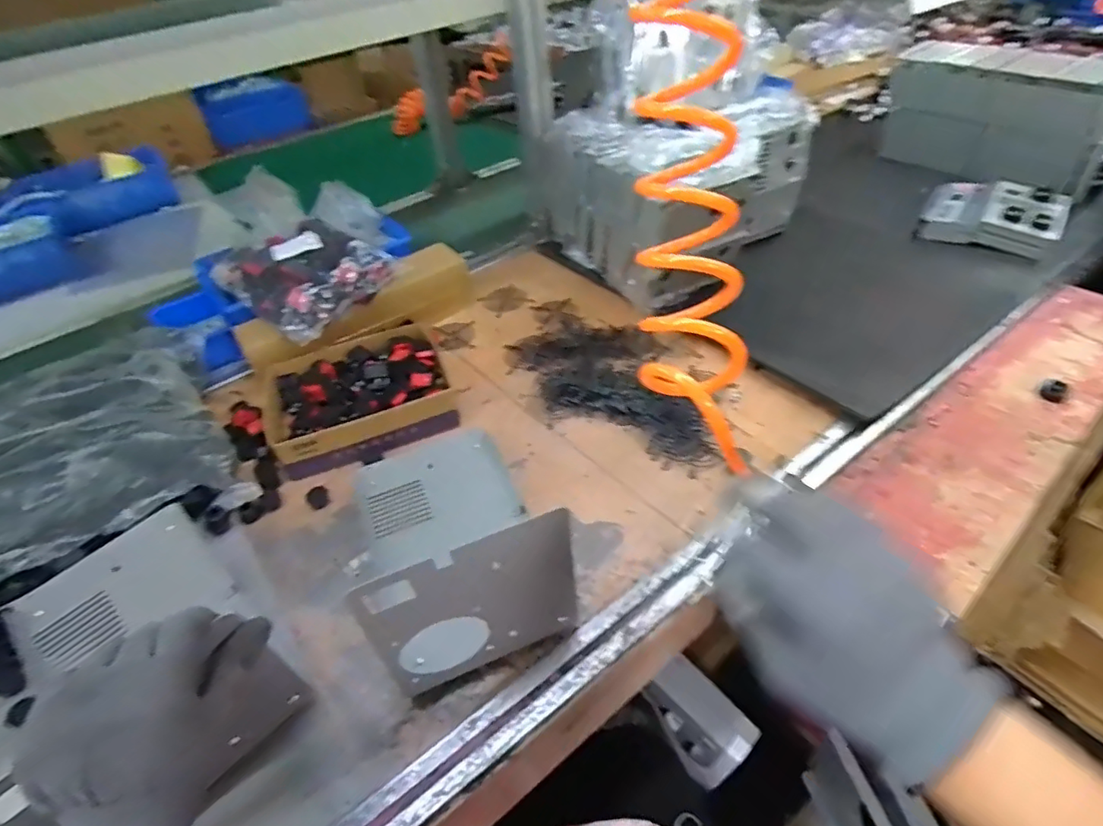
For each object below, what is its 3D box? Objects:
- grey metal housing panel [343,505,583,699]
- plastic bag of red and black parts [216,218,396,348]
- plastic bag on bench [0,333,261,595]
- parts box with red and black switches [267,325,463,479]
[{"bbox_3d":[-0.053,0.151,0.447,0.150,0.172,0.030,-13,43,-6],"label":"grey metal housing panel"},{"bbox_3d":[-0.351,-0.203,0.826,0.218,0.067,0.186,26,53,30],"label":"plastic bag of red and black parts"},{"bbox_3d":[-0.559,0.038,0.675,0.306,0.077,0.346,-30,48,-22],"label":"plastic bag on bench"},{"bbox_3d":[-0.237,-0.019,0.746,0.220,0.054,0.182,-23,45,-16],"label":"parts box with red and black switches"}]

